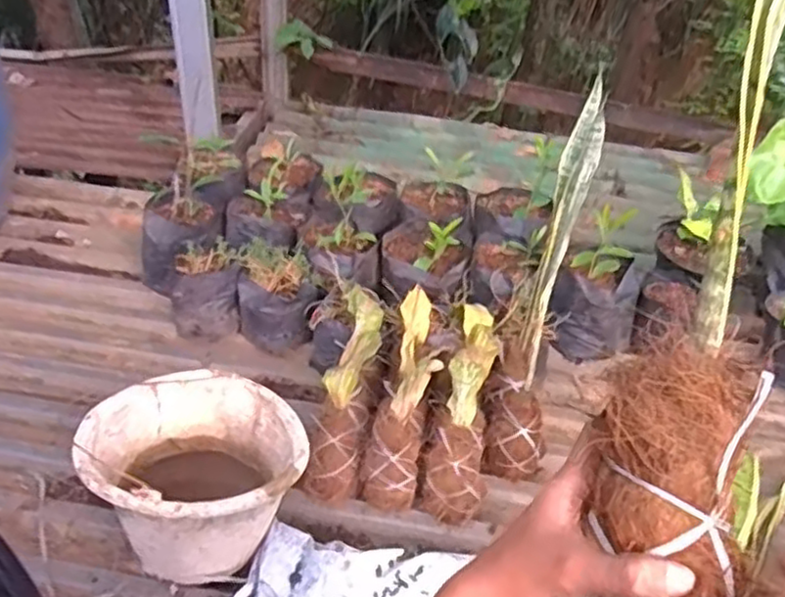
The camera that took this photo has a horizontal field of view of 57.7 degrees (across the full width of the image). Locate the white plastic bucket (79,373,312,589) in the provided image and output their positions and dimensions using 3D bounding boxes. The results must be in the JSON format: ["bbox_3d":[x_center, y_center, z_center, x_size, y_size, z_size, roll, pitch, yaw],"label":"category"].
[{"bbox_3d":[-0.237,0.221,0.872,0.223,0.190,0.233,4,40,-3],"label":"white plastic bucket"}]

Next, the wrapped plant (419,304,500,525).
[{"bbox_3d":[0.106,0.137,0.993,0.080,0.087,0.333,10,61,8],"label":"wrapped plant"}]

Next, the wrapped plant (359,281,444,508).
[{"bbox_3d":[0.020,0.123,0.996,0.081,0.077,0.324,9,62,6],"label":"wrapped plant"}]

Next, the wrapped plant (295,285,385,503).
[{"bbox_3d":[-0.060,0.121,1.013,0.072,0.095,0.323,9,66,7],"label":"wrapped plant"}]

